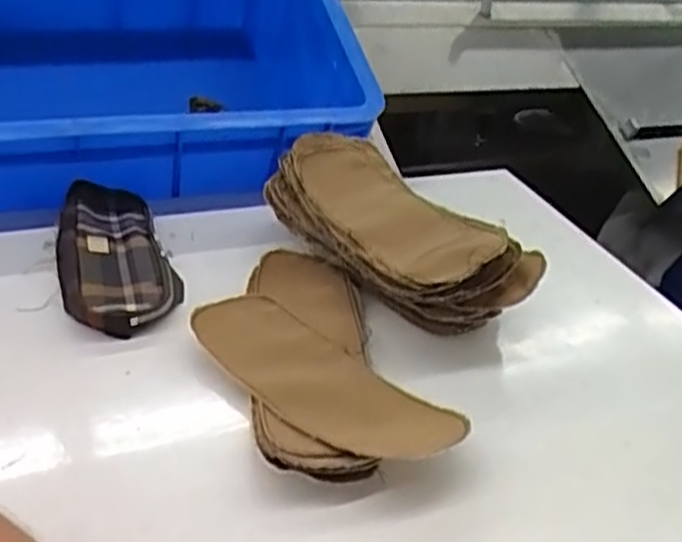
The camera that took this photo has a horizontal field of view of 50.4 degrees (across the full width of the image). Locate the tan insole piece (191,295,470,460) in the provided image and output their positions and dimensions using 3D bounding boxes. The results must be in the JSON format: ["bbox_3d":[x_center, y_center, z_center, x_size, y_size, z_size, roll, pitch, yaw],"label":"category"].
[{"bbox_3d":[-0.014,0.063,0.434,0.184,0.022,0.066,29,40,33],"label":"tan insole piece"}]

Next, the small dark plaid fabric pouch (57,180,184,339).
[{"bbox_3d":[-0.168,-0.016,0.535,0.075,0.027,0.181,-9,35,-20],"label":"small dark plaid fabric pouch"}]

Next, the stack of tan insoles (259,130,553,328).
[{"bbox_3d":[0.038,-0.025,0.532,0.100,0.072,0.208,-21,41,-35],"label":"stack of tan insoles"}]

